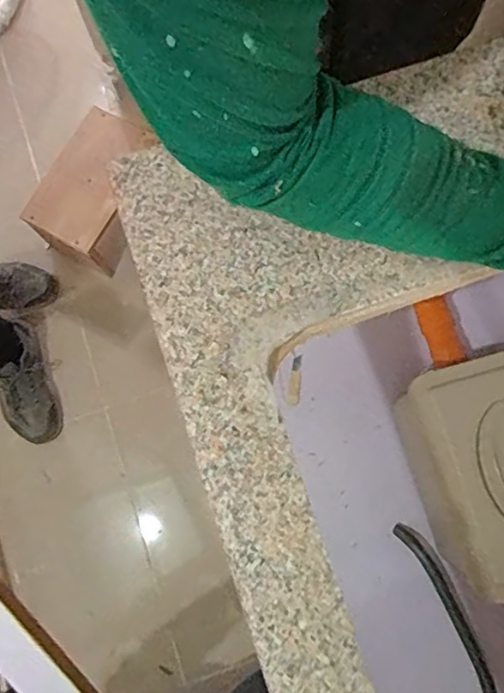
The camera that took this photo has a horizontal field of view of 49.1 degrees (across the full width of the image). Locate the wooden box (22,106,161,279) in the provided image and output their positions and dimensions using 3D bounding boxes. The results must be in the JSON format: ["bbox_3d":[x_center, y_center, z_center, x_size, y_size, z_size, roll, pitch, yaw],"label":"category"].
[{"bbox_3d":[-0.347,-0.348,1.284,0.173,0.197,0.307,31,81,6],"label":"wooden box"}]

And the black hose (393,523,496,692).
[{"bbox_3d":[0.372,0.512,1.013,0.053,0.033,0.391,-24,80,-3],"label":"black hose"}]

